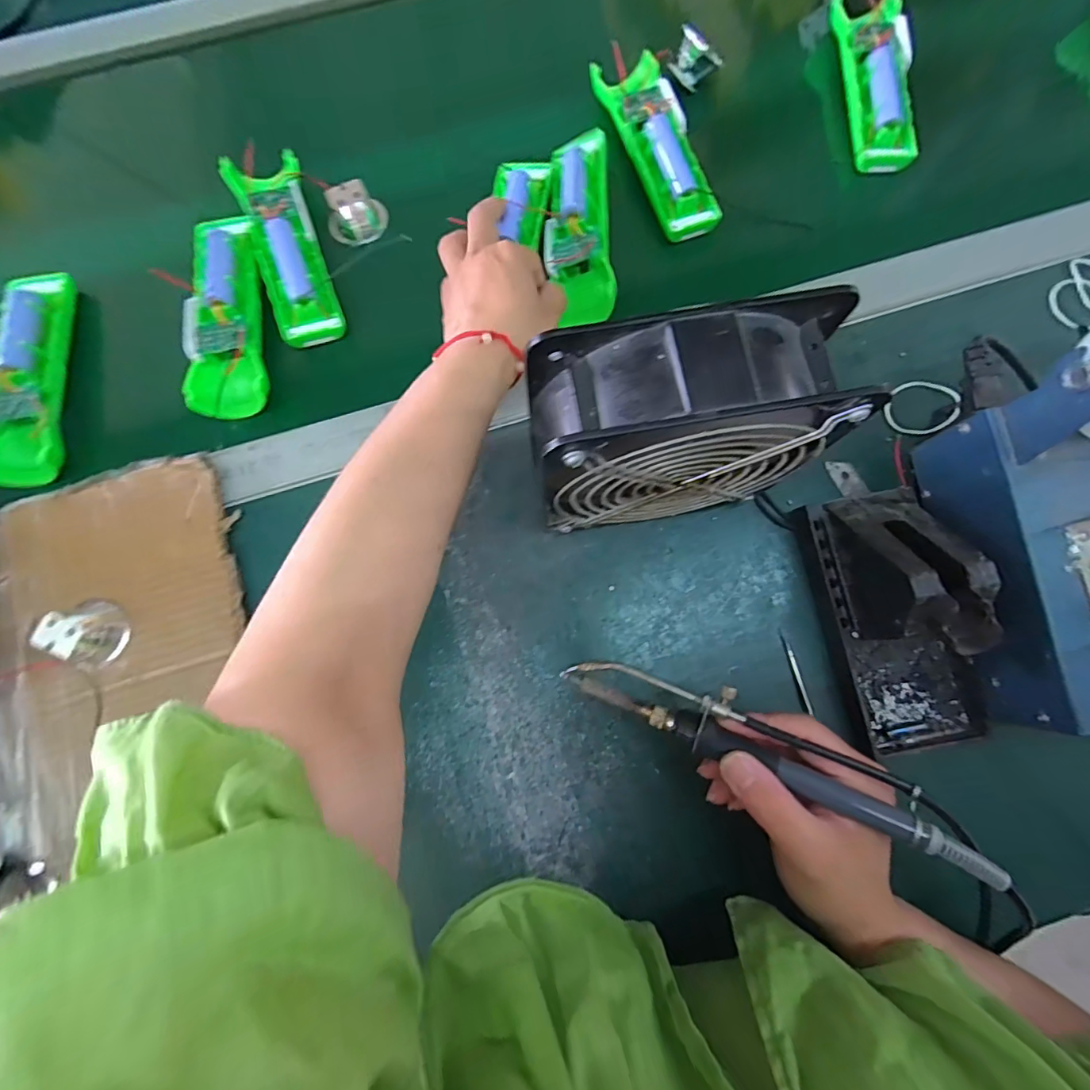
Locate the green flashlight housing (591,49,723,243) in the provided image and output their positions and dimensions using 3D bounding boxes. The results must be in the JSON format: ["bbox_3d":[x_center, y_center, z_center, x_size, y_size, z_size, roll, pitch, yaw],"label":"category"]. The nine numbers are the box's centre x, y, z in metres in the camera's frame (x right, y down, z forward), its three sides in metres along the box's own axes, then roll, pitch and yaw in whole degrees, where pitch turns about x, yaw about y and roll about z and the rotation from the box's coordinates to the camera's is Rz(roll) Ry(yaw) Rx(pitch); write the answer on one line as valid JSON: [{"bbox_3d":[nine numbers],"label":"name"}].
[{"bbox_3d":[0.088,-0.322,0.402,0.056,0.021,0.166,-16,78,-2],"label":"green flashlight housing"}]

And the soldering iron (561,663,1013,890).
[{"bbox_3d":[0.111,0.103,0.264,0.213,0.024,0.032,21,79,21],"label":"soldering iron"}]

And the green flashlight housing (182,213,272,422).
[{"bbox_3d":[-0.234,-0.170,0.365,0.052,0.018,0.167,-9,78,-1],"label":"green flashlight housing"}]

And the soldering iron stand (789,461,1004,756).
[{"bbox_3d":[0.218,0.030,0.302,0.078,0.070,0.185,-11,78,-1],"label":"soldering iron stand"}]

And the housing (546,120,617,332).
[{"bbox_3d":[0.025,-0.242,0.371,0.047,0.020,0.170,-1,78,1],"label":"housing"}]

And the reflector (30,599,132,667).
[{"bbox_3d":[-0.286,0.054,0.312,0.034,0.027,0.040,3,78,2],"label":"reflector"}]

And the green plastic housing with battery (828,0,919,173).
[{"bbox_3d":[0.280,-0.392,0.417,0.054,0.021,0.179,-2,78,0],"label":"green plastic housing with battery"}]

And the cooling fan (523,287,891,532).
[{"bbox_3d":[0.067,-0.058,0.280,0.153,0.150,0.064,-11,78,-1],"label":"cooling fan"}]

